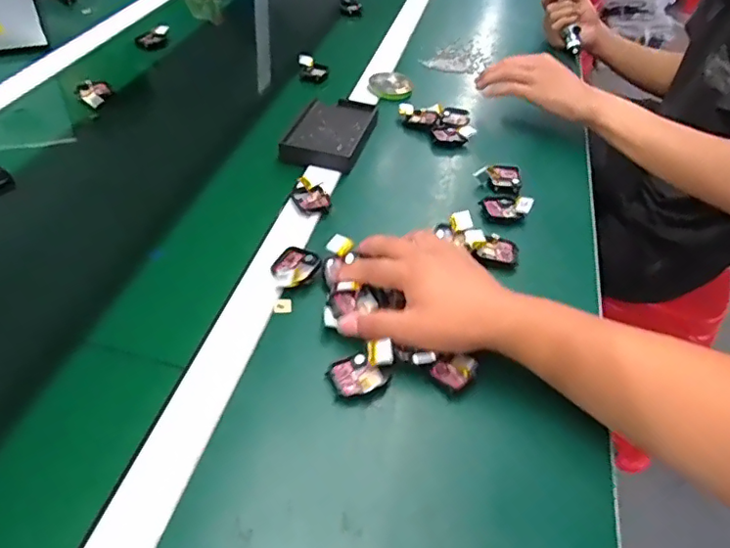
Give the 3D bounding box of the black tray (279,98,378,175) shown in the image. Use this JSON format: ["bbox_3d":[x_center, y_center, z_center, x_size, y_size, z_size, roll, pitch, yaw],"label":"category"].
[{"bbox_3d":[-0.043,-0.180,0.708,0.092,0.021,0.141,12,44,6],"label":"black tray"}]

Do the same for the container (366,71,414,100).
[{"bbox_3d":[0.038,-0.277,0.829,0.066,0.018,0.062,3,44,-3],"label":"container"}]

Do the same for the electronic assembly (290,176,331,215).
[{"bbox_3d":[-0.060,-0.086,0.615,0.034,0.015,0.051,-21,50,-25],"label":"electronic assembly"}]

